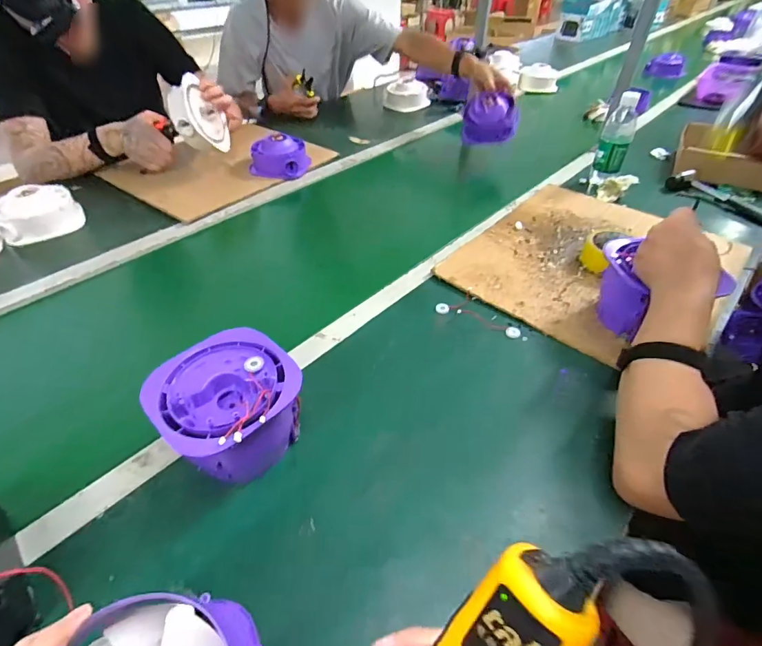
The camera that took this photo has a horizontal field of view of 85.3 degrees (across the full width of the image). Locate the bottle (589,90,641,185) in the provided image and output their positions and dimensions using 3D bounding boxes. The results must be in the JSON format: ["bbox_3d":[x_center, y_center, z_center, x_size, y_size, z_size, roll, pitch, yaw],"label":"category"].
[{"bbox_3d":[0.543,-0.421,0.958,0.067,0.181,0.080,21,47,20],"label":"bottle"}]

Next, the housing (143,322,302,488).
[{"bbox_3d":[-0.162,0.099,0.453,0.141,0.105,0.136,32,52,29],"label":"housing"}]

